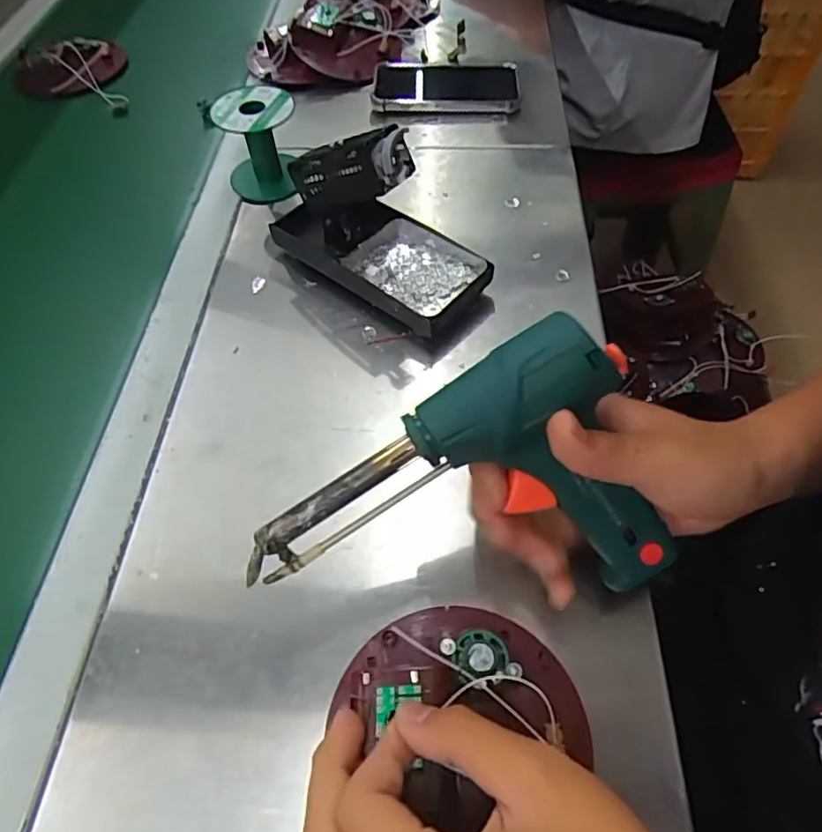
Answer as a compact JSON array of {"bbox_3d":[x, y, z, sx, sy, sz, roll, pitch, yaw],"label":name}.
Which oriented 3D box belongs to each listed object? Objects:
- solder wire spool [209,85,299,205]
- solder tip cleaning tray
[{"bbox_3d":[-0.132,-0.241,0.514,0.070,0.073,0.065,-22,58,-13],"label":"solder wire spool"},{"bbox_3d":[-0.024,-0.126,0.448,0.170,0.044,0.078,33,63,22],"label":"solder tip cleaning tray"}]

